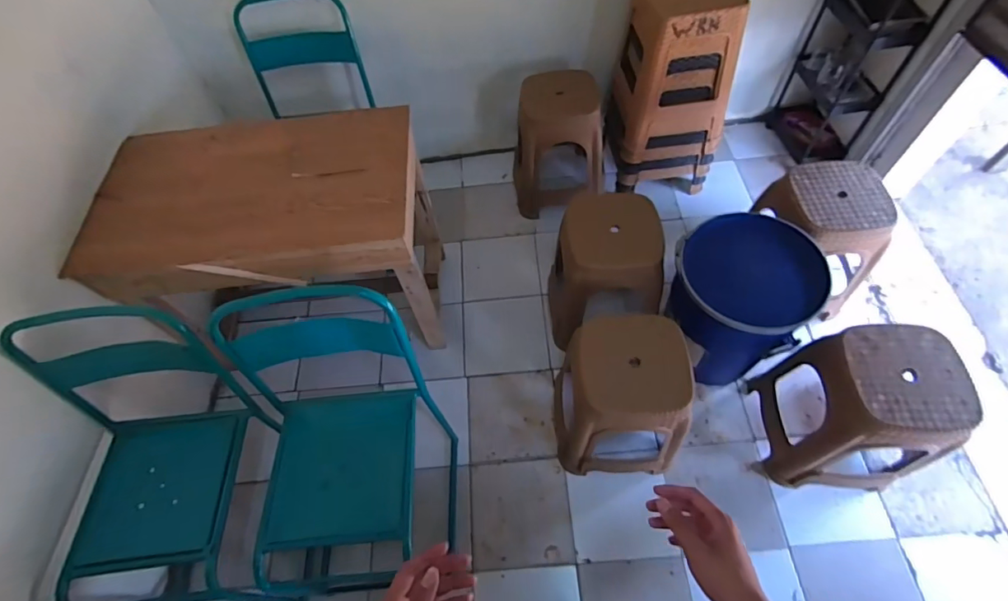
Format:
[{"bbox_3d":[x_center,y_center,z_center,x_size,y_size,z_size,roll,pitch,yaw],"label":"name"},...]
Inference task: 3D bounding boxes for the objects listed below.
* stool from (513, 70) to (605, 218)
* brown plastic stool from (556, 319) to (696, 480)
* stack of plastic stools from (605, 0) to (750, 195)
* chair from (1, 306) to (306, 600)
[{"bbox_3d":[0.214,-0.558,1.836,0.358,0.517,0.304,-2,59,3],"label":"stool"},{"bbox_3d":[0.319,0.289,1.356,0.331,0.494,0.286,-2,59,4],"label":"brown plastic stool"},{"bbox_3d":[0.599,-0.776,1.737,0.341,0.727,0.320,-9,59,-1],"label":"stack of plastic stools"},{"bbox_3d":[-0.805,0.463,1.231,0.422,0.704,0.655,-3,59,3],"label":"chair"}]

